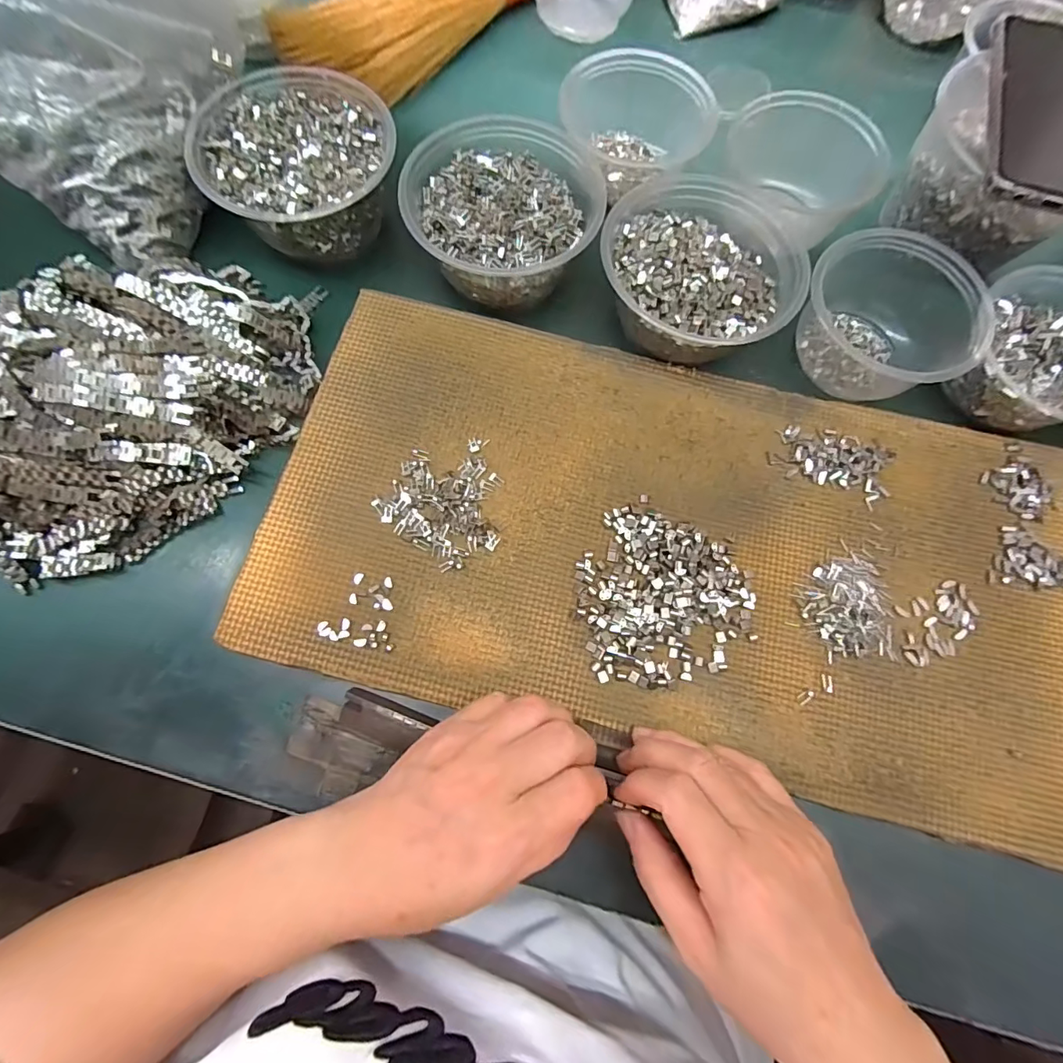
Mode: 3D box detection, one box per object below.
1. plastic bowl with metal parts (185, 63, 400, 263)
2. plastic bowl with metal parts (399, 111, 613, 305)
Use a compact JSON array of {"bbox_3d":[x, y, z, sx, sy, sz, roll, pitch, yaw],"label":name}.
[{"bbox_3d":[-0.167,-0.269,0.365,0.129,0.058,0.137,1,75,-2],"label":"plastic bowl with metal parts"},{"bbox_3d":[-0.018,-0.233,0.361,0.132,0.055,0.132,1,75,-2],"label":"plastic bowl with metal parts"}]

